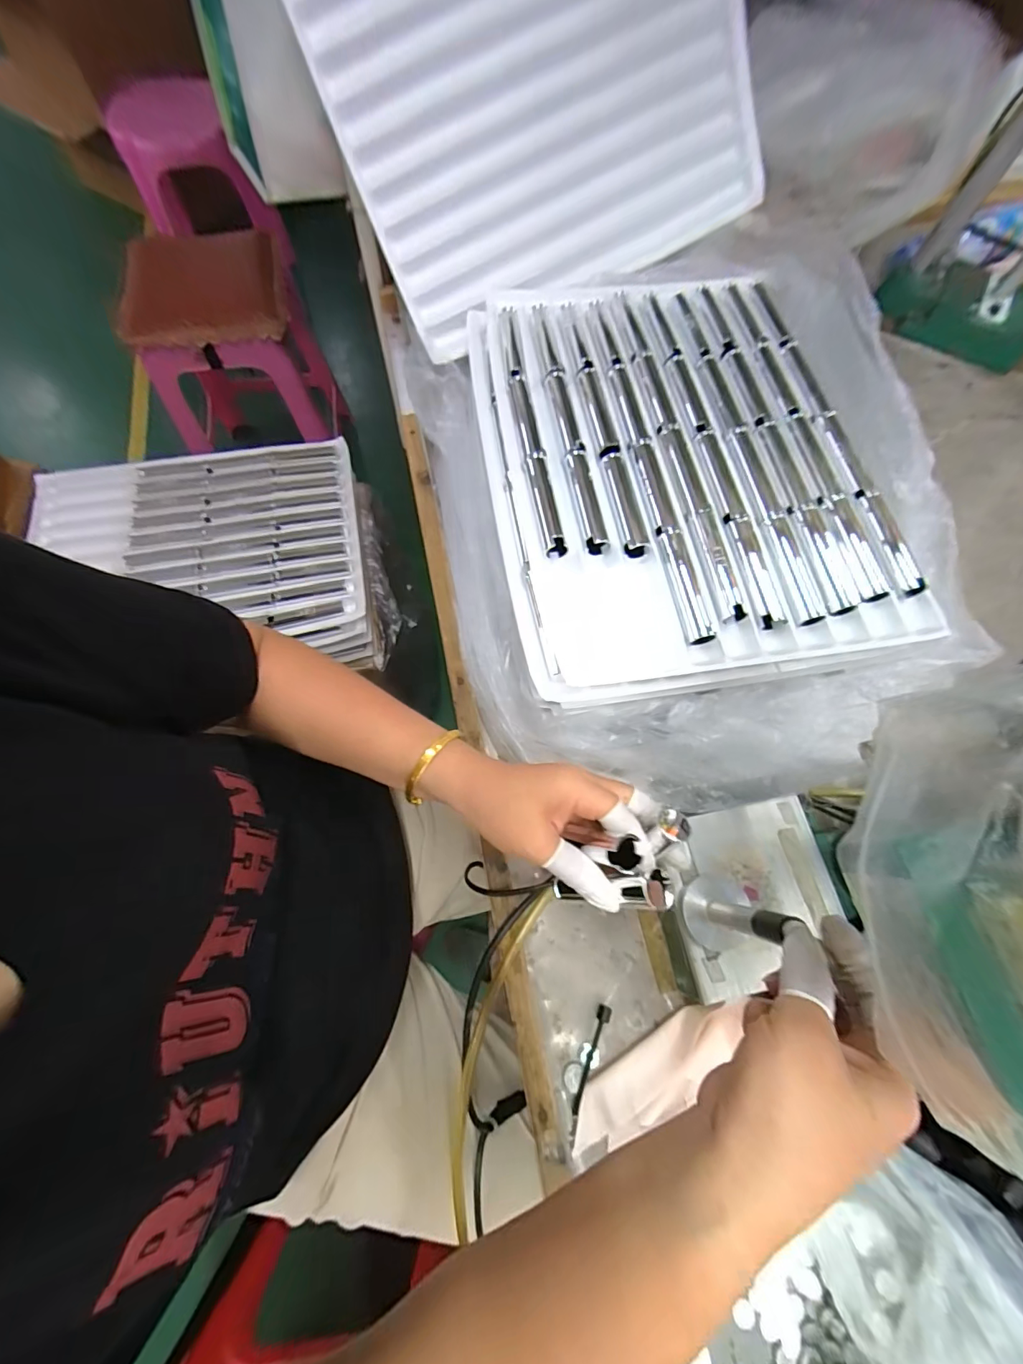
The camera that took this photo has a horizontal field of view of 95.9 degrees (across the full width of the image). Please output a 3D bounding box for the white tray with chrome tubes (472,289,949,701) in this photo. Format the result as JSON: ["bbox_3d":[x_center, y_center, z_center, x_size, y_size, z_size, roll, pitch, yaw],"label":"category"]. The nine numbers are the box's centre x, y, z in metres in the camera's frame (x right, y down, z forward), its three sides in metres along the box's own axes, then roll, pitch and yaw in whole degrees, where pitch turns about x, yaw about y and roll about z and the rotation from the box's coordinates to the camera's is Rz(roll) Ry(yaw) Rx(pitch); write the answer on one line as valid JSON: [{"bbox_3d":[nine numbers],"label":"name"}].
[{"bbox_3d":[0.158,-0.201,0.428,0.355,0.061,0.429,-7,71,-4],"label":"white tray with chrome tubes"}]

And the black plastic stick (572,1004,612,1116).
[{"bbox_3d":[0.060,0.280,0.343,0.011,0.008,0.070,21,72,4],"label":"black plastic stick"}]

